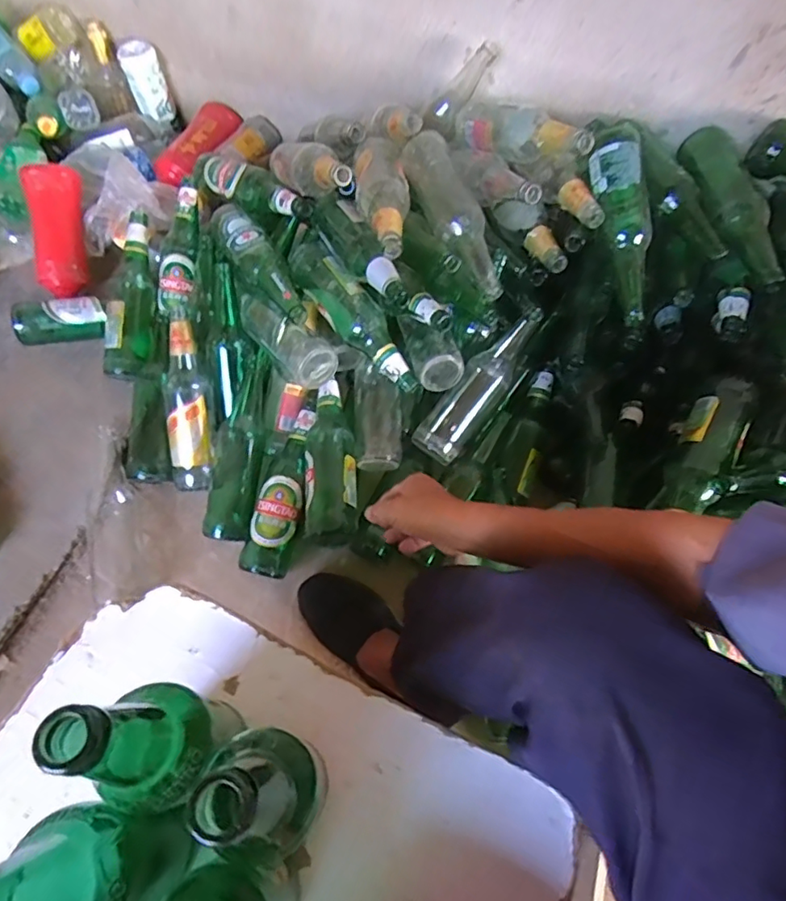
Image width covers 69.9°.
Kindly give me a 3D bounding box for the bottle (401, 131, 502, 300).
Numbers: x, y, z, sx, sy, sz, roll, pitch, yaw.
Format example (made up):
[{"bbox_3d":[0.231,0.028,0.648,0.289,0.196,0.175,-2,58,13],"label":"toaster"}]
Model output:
[{"bbox_3d":[0.086,-0.319,0.758,0.073,0.061,0.255,-21,67,-14],"label":"bottle"}]

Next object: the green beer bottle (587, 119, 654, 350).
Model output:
[{"bbox_3d":[0.310,-0.283,0.737,0.068,0.062,0.281,-8,93,-8],"label":"green beer bottle"}]

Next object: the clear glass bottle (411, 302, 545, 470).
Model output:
[{"bbox_3d":[0.132,-0.095,0.832,0.071,0.069,0.256,38,93,14],"label":"clear glass bottle"}]

